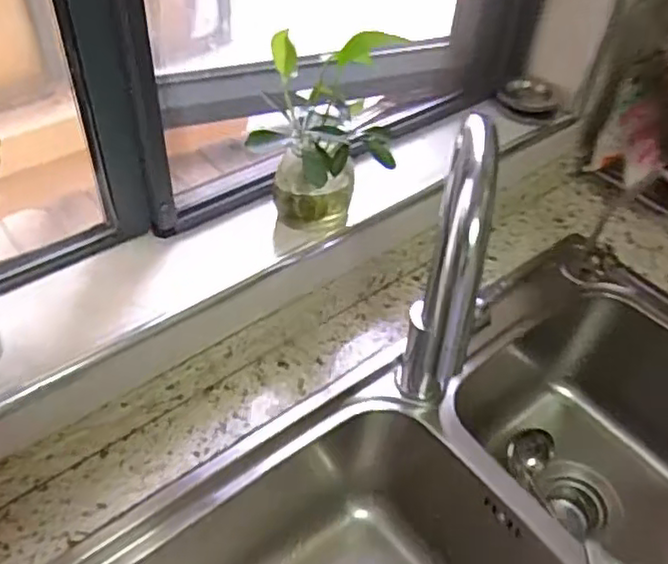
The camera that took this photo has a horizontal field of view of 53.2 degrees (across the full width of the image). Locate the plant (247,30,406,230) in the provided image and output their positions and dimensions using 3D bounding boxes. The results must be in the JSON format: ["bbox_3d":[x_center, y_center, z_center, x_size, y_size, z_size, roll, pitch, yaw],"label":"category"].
[{"bbox_3d":[-0.009,-0.139,0.665,0.111,0.172,0.119,37,55,27],"label":"plant"}]

